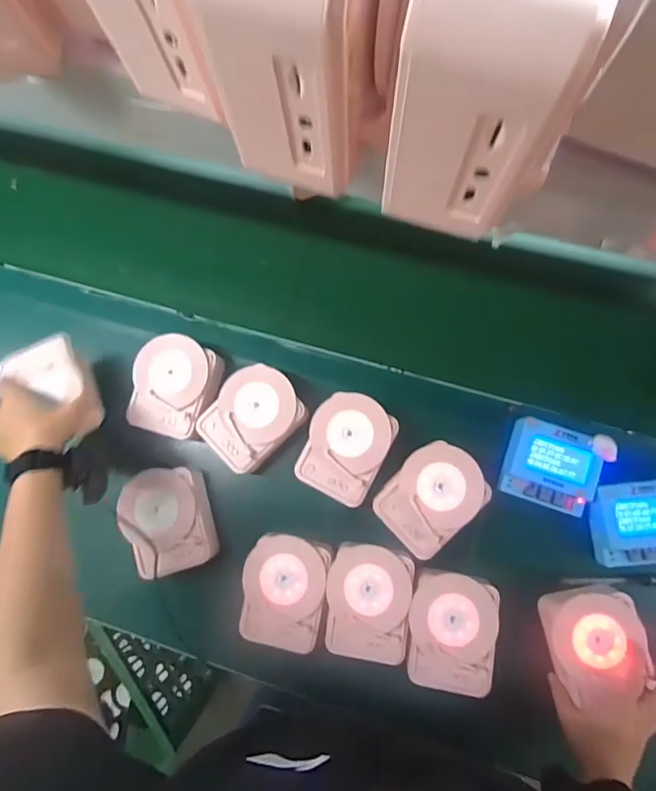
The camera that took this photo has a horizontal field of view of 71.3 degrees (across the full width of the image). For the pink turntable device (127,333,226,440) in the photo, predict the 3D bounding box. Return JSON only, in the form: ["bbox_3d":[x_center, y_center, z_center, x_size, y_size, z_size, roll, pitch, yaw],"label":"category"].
[{"bbox_3d":[-0.208,-0.010,0.626,0.113,0.043,0.135,14,83,6],"label":"pink turntable device"}]

